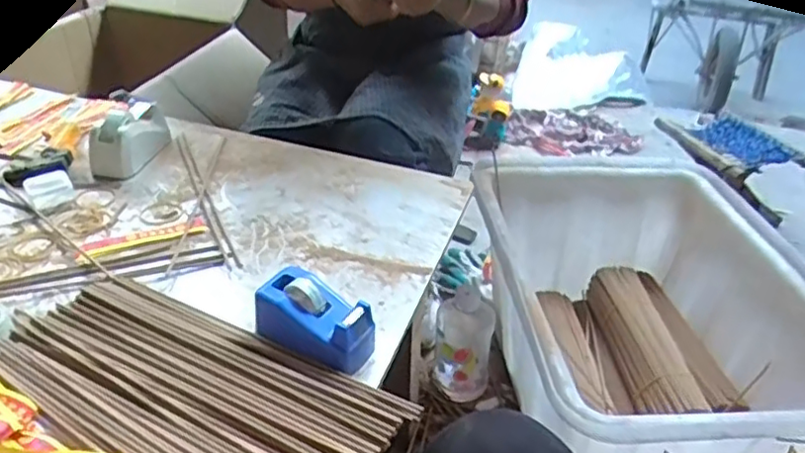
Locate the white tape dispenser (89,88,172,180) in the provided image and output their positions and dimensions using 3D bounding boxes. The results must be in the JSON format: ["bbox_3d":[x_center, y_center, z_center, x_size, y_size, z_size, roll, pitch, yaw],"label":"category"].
[{"bbox_3d":[-0.342,-0.114,0.811,0.059,0.068,0.121,5,36,2],"label":"white tape dispenser"}]

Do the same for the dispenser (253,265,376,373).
[{"bbox_3d":[-0.074,0.080,0.557,0.101,0.055,0.057,23,40,25],"label":"dispenser"}]

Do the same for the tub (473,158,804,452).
[{"bbox_3d":[0.358,0.137,0.969,0.455,0.240,0.590,1,34,-5],"label":"tub"}]

